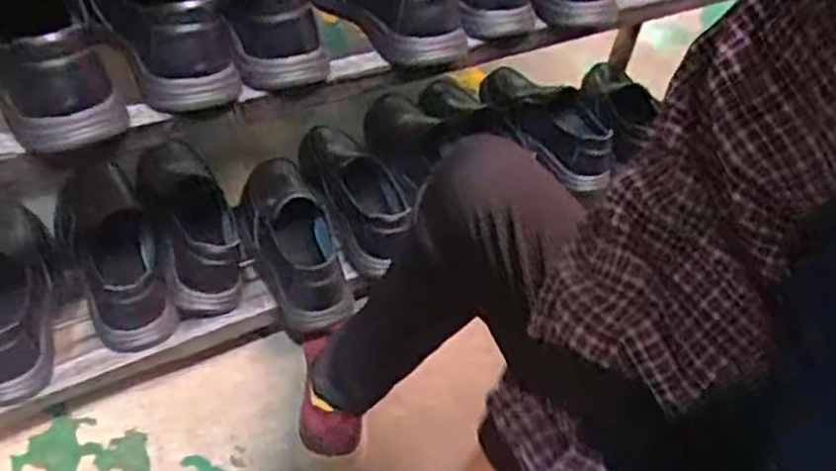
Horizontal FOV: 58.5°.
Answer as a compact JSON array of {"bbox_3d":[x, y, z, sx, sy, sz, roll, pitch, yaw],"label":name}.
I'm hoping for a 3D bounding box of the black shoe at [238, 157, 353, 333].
[{"bbox_3d":[-0.168,-0.004,0.934,0.090,0.089,0.256,-14,47,-20],"label":"black shoe"}]

